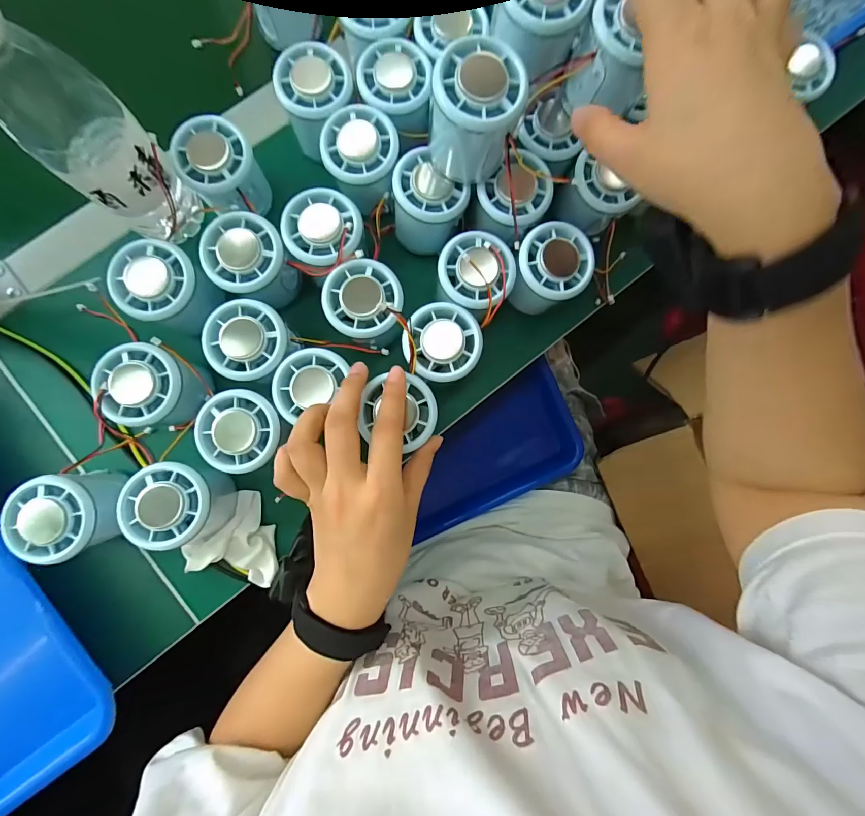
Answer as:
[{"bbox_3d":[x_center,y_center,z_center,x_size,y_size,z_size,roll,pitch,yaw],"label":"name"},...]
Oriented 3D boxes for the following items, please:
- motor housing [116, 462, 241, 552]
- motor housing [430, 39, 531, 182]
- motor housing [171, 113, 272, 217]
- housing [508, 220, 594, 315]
[{"bbox_3d":[-0.182,0.068,0.284,0.055,0.056,0.057,-4,86,-2],"label":"motor housing"},{"bbox_3d":[0.028,-0.192,0.258,0.058,0.067,0.048,5,86,-2],"label":"motor housing"},{"bbox_3d":[-0.160,-0.180,0.301,0.055,0.049,0.061,-39,88,-4],"label":"motor housing"},{"bbox_3d":[0.091,-0.108,0.310,0.053,0.052,0.056,0,86,-2],"label":"housing"}]

